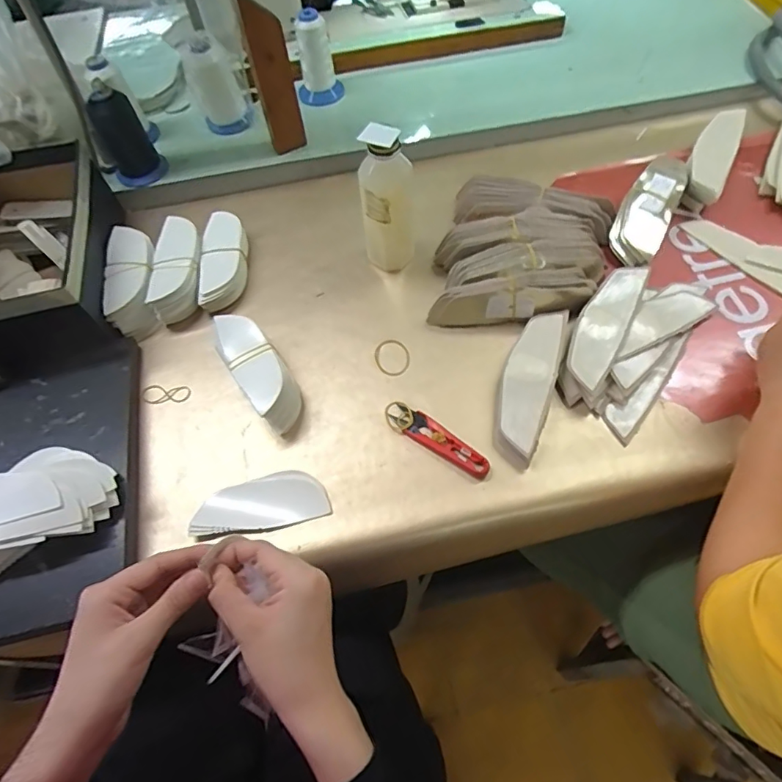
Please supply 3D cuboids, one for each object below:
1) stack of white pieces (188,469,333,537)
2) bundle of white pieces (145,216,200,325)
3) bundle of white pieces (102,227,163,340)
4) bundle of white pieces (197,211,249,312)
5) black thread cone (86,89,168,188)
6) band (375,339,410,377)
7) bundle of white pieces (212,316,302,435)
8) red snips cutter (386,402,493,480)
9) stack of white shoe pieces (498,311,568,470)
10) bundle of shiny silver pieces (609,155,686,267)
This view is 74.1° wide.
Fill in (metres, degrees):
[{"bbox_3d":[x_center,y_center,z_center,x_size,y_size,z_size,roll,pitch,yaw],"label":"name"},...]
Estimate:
[{"bbox_3d":[-0.129,0.112,0.514,0.130,0.022,0.057,-14,61,-4],"label":"stack of white pieces"},{"bbox_3d":[-0.262,-0.153,0.637,0.053,0.052,0.138,-8,61,0],"label":"bundle of white pieces"},{"bbox_3d":[-0.314,-0.136,0.634,0.053,0.052,0.145,-12,61,-3],"label":"bundle of white pieces"},{"bbox_3d":[-0.209,-0.168,0.650,0.051,0.034,0.138,-6,61,0],"label":"bundle of white pieces"},{"bbox_3d":[-0.360,-0.338,0.700,0.063,0.111,0.061,-1,65,3],"label":"black thread cone"},{"bbox_3d":[0.002,-0.038,0.591,0.040,0.006,0.043,-2,61,3],"label":"band"},{"bbox_3d":[-0.145,-0.021,0.565,0.053,0.051,0.141,-33,64,-14],"label":"bundle of white pieces"},{"bbox_3d":[0.050,0.052,0.535,0.116,0.013,0.027,34,69,20],"label":"red snips cutter"},{"bbox_3d":[0.147,-0.012,0.552,0.051,0.025,0.178,14,64,16],"label":"stack of white shoe pieces"},{"bbox_3d":[0.313,-0.220,0.630,0.057,0.022,0.133,24,90,13],"label":"bundle of shiny silver pieces"}]

